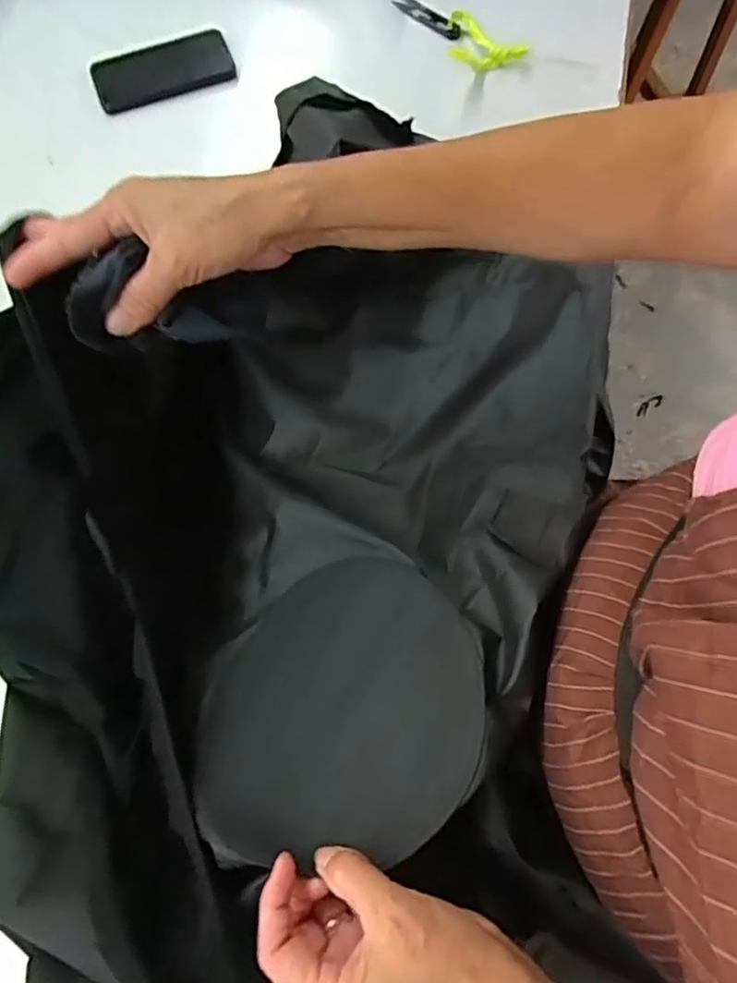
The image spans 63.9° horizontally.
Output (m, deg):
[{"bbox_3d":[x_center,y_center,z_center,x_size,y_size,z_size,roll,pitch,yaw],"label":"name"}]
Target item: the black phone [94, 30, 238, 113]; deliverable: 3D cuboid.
[{"bbox_3d":[-0.245,-0.503,0.701,0.160,0.015,0.082,-20,75,-5],"label":"black phone"}]

